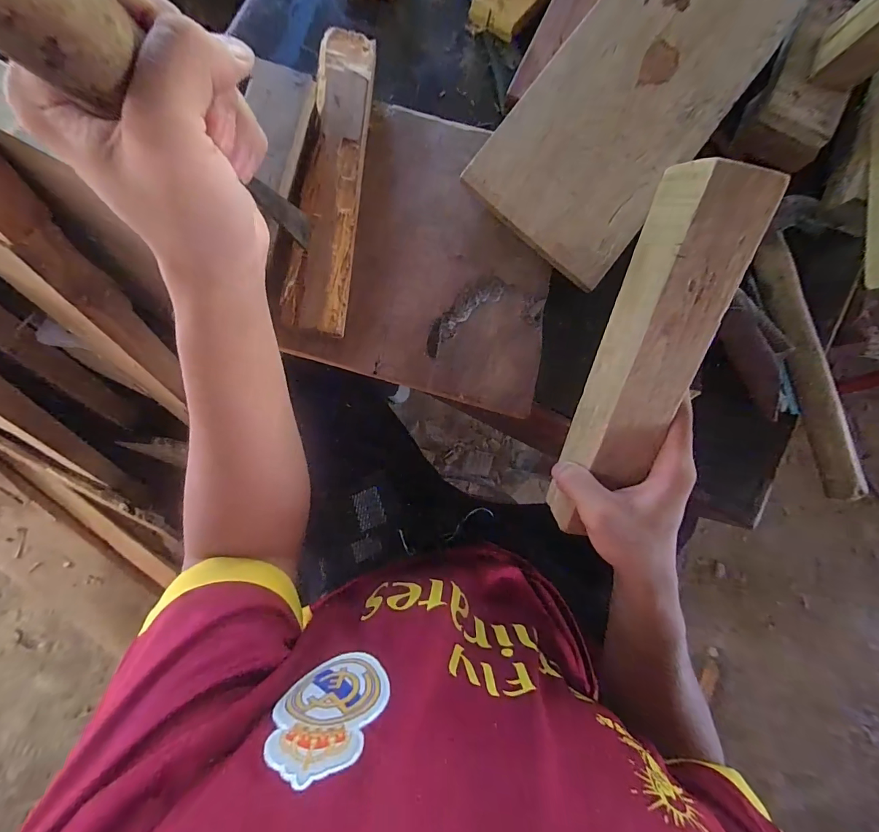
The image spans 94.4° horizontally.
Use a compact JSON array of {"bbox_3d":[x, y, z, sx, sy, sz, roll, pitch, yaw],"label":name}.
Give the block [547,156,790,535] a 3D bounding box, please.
[{"bbox_3d":[0.135,-0.029,0.273,0.050,0.046,0.237,12,113,-5],"label":"block"}]

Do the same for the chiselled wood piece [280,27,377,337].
[{"bbox_3d":[-0.082,-0.178,0.318,0.043,0.031,0.229,7,85,-5],"label":"chiselled wood piece"}]

